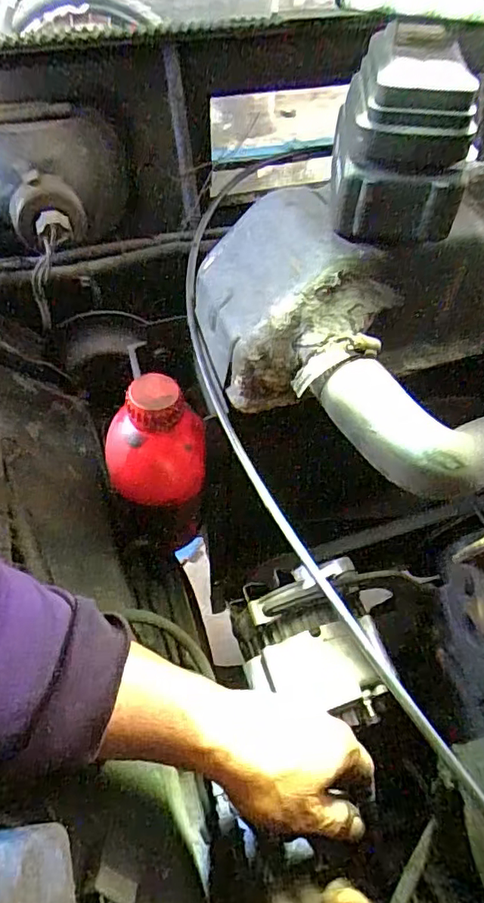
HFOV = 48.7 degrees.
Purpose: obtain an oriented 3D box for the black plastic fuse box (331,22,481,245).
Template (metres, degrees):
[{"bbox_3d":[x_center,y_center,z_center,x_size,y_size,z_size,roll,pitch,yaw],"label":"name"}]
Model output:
[{"bbox_3d":[0.099,-0.195,0.334,0.078,0.097,0.077,6,50,7],"label":"black plastic fuse box"}]

